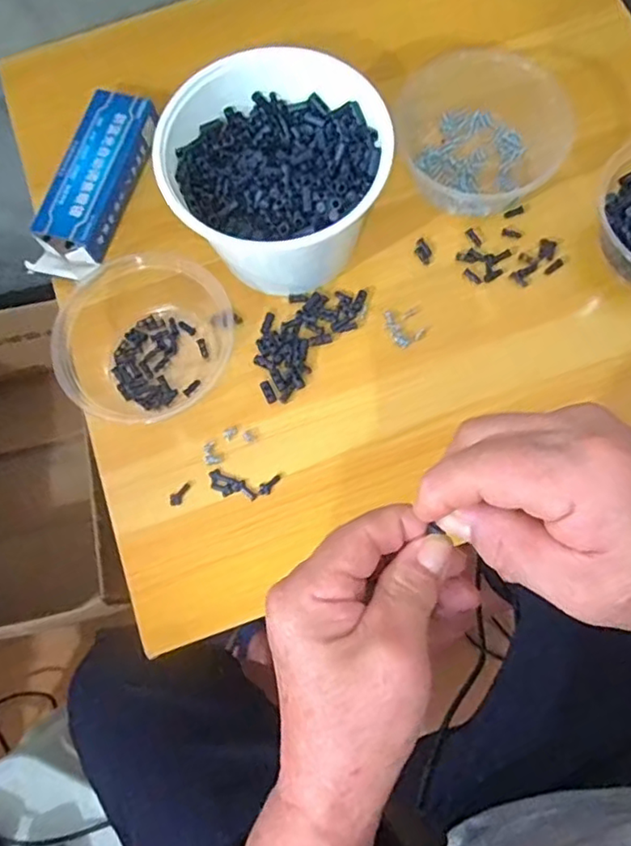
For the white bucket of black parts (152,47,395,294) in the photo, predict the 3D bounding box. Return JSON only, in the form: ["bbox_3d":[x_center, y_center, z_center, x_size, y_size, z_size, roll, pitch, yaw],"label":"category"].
[{"bbox_3d":[-0.029,-0.190,0.482,0.163,0.105,0.150,-6,74,0],"label":"white bucket of black parts"}]

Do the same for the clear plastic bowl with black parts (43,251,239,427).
[{"bbox_3d":[-0.136,-0.075,0.488,0.134,0.048,0.131,-1,74,2],"label":"clear plastic bowl with black parts"}]

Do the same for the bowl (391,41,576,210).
[{"bbox_3d":[0.138,-0.246,0.507,0.117,0.066,0.124,-1,74,2],"label":"bowl"}]

